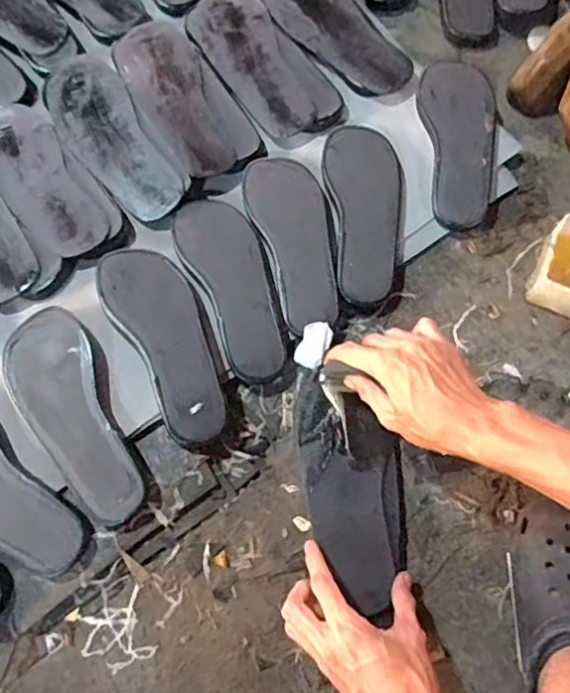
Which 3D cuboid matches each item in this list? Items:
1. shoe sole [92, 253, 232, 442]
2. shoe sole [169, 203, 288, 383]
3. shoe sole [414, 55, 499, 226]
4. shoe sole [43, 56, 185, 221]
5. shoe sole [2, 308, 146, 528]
[{"bbox_3d":[-0.123,-0.011,0.593,0.084,0.025,0.229,-29,76,-9],"label":"shoe sole"},{"bbox_3d":[-0.057,-0.071,0.633,0.085,0.014,0.227,-22,75,-7],"label":"shoe sole"},{"bbox_3d":[0.217,-0.263,0.696,0.086,0.033,0.247,-3,73,-2],"label":"shoe sole"},{"bbox_3d":[-0.217,-0.263,0.691,0.095,0.017,0.263,-32,76,-10],"label":"shoe sole"},{"bbox_3d":[-0.217,0.069,0.565,0.084,0.024,0.232,-25,74,-7],"label":"shoe sole"}]

